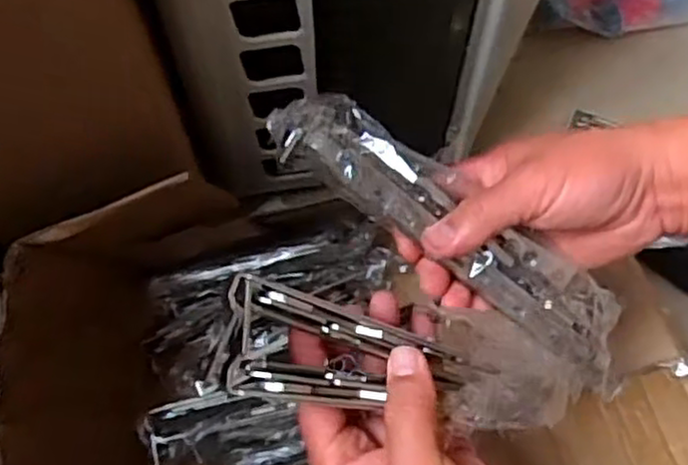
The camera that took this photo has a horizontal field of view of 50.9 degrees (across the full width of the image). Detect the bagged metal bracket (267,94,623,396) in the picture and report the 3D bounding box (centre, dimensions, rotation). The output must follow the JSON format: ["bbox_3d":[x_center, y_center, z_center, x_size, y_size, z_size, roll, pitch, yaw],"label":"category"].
[{"bbox_3d":[0.065,-0.001,0.418,0.238,0.028,0.055,35,71,-6],"label":"bagged metal bracket"}]

